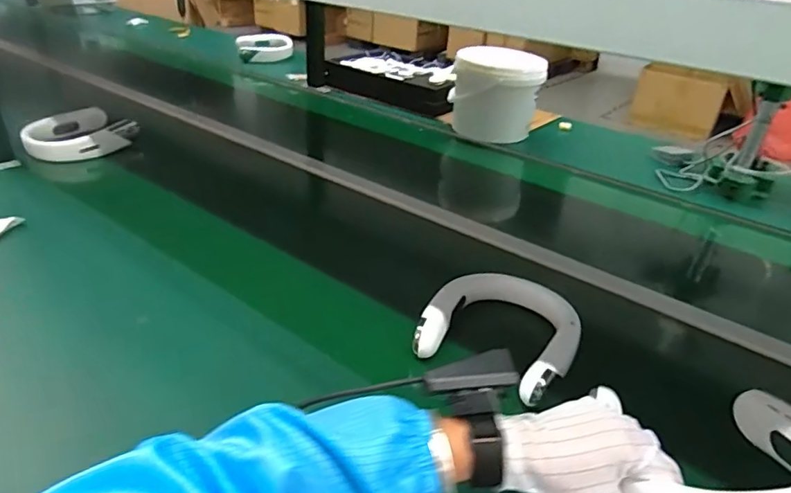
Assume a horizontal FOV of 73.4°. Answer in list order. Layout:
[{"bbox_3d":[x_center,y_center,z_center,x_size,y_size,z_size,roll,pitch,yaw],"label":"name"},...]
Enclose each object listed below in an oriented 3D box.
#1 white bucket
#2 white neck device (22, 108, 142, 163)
[{"bbox_3d":[0.261,-0.392,1.411,0.217,0.230,0.217,9,32,-3],"label":"white bucket"},{"bbox_3d":[-0.699,-0.251,1.184,0.218,0.055,0.167,-15,40,-36],"label":"white neck device"}]

